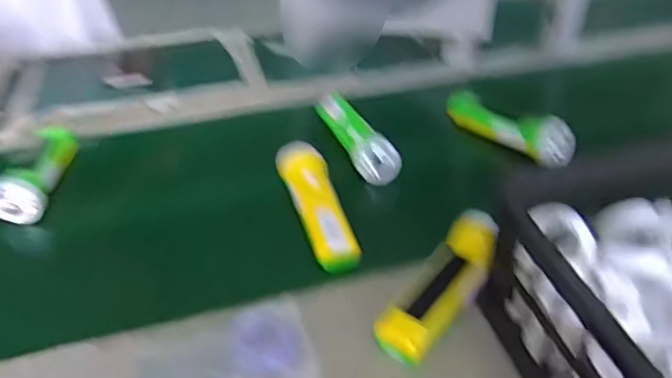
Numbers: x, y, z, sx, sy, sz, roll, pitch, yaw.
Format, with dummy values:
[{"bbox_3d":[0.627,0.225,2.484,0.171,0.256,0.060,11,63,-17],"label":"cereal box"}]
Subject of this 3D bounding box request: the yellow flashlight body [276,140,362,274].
[{"bbox_3d":[-0.023,0.012,0.644,0.046,0.041,0.176,-13,50,-16],"label":"yellow flashlight body"}]

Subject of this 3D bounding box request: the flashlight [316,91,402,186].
[{"bbox_3d":[0.019,-0.072,0.768,0.058,0.050,0.178,-17,39,-21],"label":"flashlight"}]

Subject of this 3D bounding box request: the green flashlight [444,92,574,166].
[{"bbox_3d":[0.227,-0.083,0.773,0.180,0.046,0.050,29,46,34],"label":"green flashlight"}]

